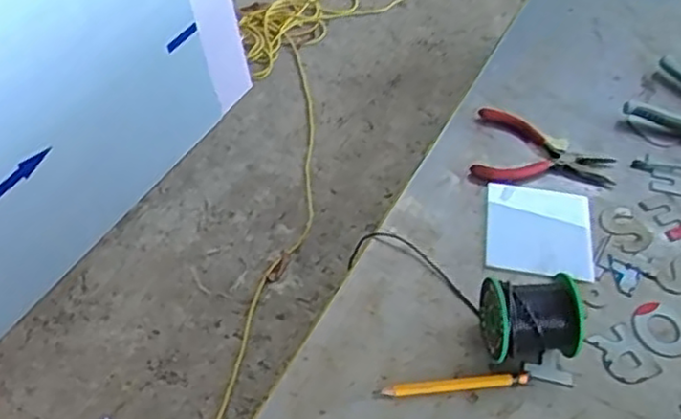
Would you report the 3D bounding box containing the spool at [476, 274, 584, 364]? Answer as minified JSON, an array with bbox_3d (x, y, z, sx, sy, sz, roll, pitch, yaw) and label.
[{"bbox_3d":[0.162,0.094,0.618,0.084,0.065,0.060,-2,50,-6],"label":"spool"}]

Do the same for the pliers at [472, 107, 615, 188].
[{"bbox_3d":[0.218,-0.060,0.777,0.144,0.018,0.118,12,50,6],"label":"pliers"}]

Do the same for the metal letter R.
[{"bbox_3d":[0.248,0.129,0.635,0.045,0.004,0.054,-22,61,-25],"label":"metal letter R"}]

